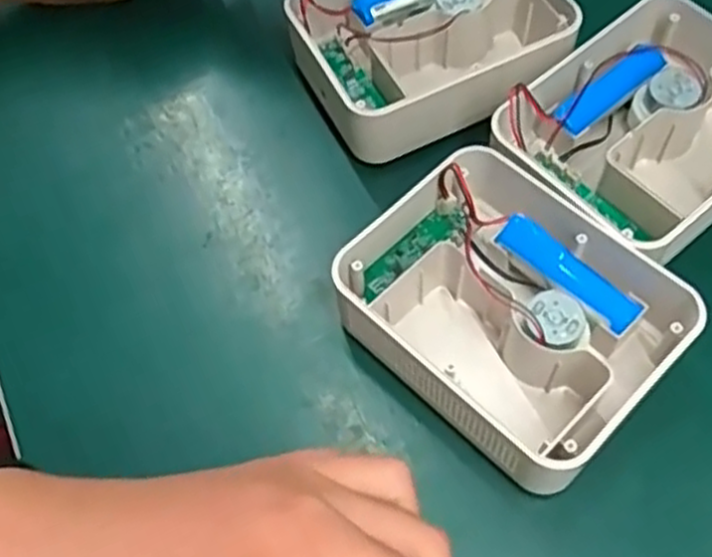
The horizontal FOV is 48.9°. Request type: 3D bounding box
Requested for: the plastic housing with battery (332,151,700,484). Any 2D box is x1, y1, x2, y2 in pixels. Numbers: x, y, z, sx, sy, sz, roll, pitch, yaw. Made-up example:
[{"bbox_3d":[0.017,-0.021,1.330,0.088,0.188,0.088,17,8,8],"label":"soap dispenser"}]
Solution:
[{"bbox_3d":[0.065,0.015,0.332,0.107,0.046,0.123,-40,66,-17],"label":"plastic housing with battery"}]

